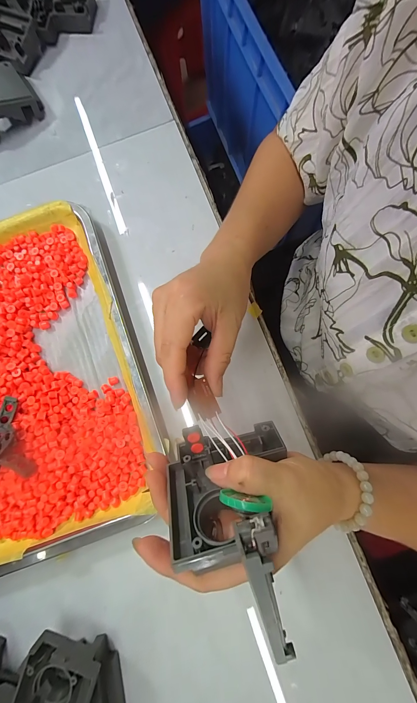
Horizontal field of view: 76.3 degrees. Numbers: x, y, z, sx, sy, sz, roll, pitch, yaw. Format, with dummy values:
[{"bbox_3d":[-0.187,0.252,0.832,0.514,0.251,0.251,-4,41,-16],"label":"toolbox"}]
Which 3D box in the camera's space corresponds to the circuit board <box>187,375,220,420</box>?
[{"bbox_3d":[-0.005,0.034,0.186,0.017,0.006,0.028,-26,80,-3],"label":"circuit board"}]

